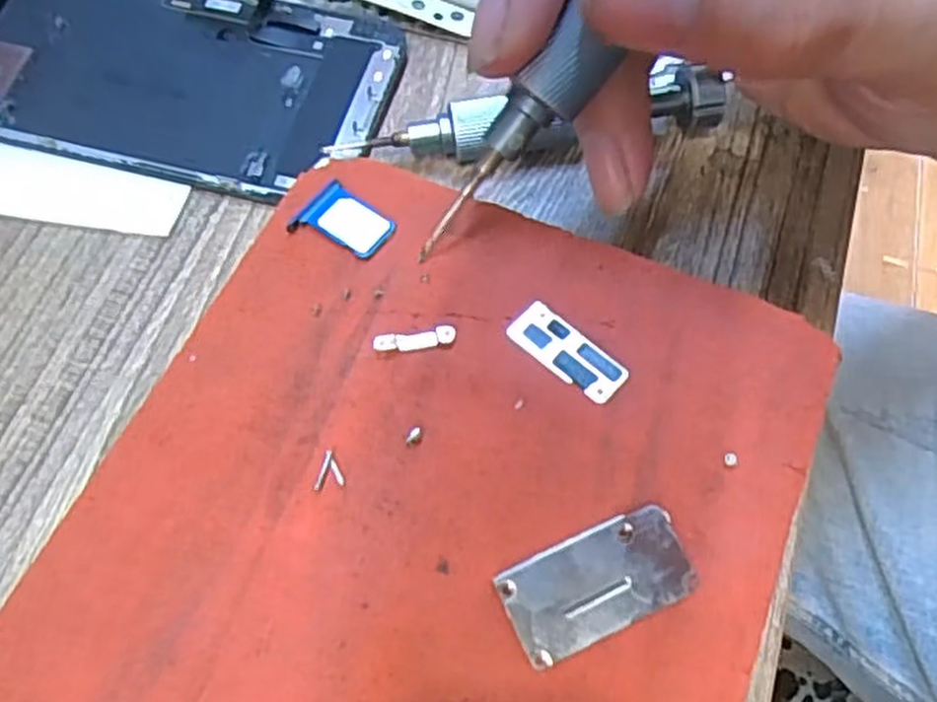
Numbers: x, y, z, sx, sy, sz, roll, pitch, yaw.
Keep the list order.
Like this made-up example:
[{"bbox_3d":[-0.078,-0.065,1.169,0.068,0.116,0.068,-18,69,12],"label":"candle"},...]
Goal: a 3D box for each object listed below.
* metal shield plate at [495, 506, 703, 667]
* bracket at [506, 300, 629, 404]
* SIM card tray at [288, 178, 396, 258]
[{"bbox_3d":[0.021,0.037,0.129,0.030,0.004,0.015,-23,65,-10],"label":"metal shield plate"},{"bbox_3d":[0.019,-0.001,0.148,0.023,0.004,0.010,39,70,18],"label":"bracket"},{"bbox_3d":[-0.026,-0.027,0.161,0.019,0.004,0.013,34,69,17],"label":"SIM card tray"}]

